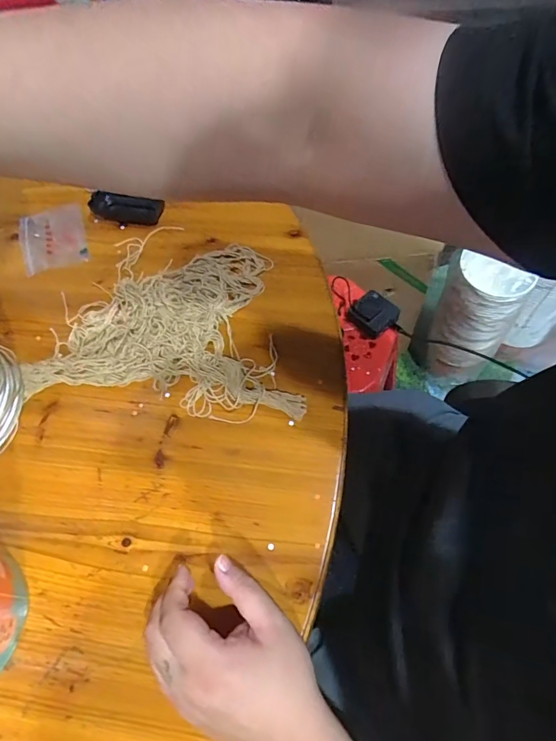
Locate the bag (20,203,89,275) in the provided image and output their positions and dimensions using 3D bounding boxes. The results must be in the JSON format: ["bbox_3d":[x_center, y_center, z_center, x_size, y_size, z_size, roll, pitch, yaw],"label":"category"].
[{"bbox_3d":[-0.328,-0.197,0.620,0.088,0.015,0.109,-16,62,-5],"label":"bag"}]

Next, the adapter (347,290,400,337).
[{"bbox_3d":[0.188,-0.110,0.833,0.074,0.048,0.076,-41,65,-16],"label":"adapter"}]

